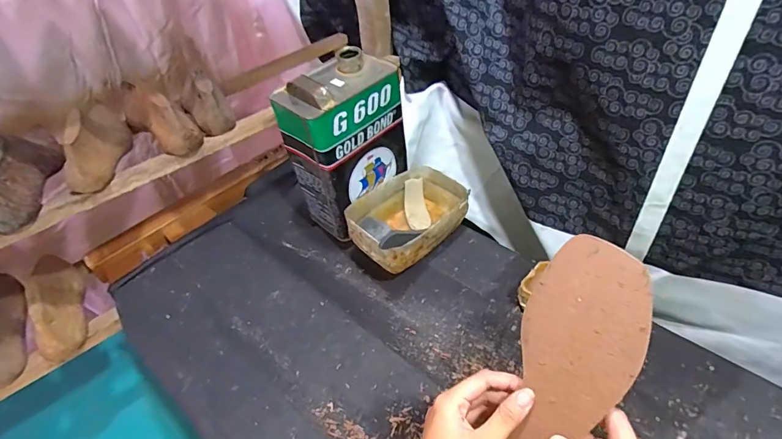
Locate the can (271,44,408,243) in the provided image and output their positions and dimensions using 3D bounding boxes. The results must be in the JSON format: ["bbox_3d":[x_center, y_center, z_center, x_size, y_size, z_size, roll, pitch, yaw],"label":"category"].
[{"bbox_3d":[-0.065,-0.109,0.644,0.107,0.245,0.162,28,52,31],"label":"can"}]

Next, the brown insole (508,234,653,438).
[{"bbox_3d":[0.132,0.134,0.321,0.081,0.014,0.237,18,89,23],"label":"brown insole"}]

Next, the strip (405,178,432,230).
[{"bbox_3d":[0.042,-0.025,0.690,0.037,0.015,0.087,-7,76,-1],"label":"strip"}]

